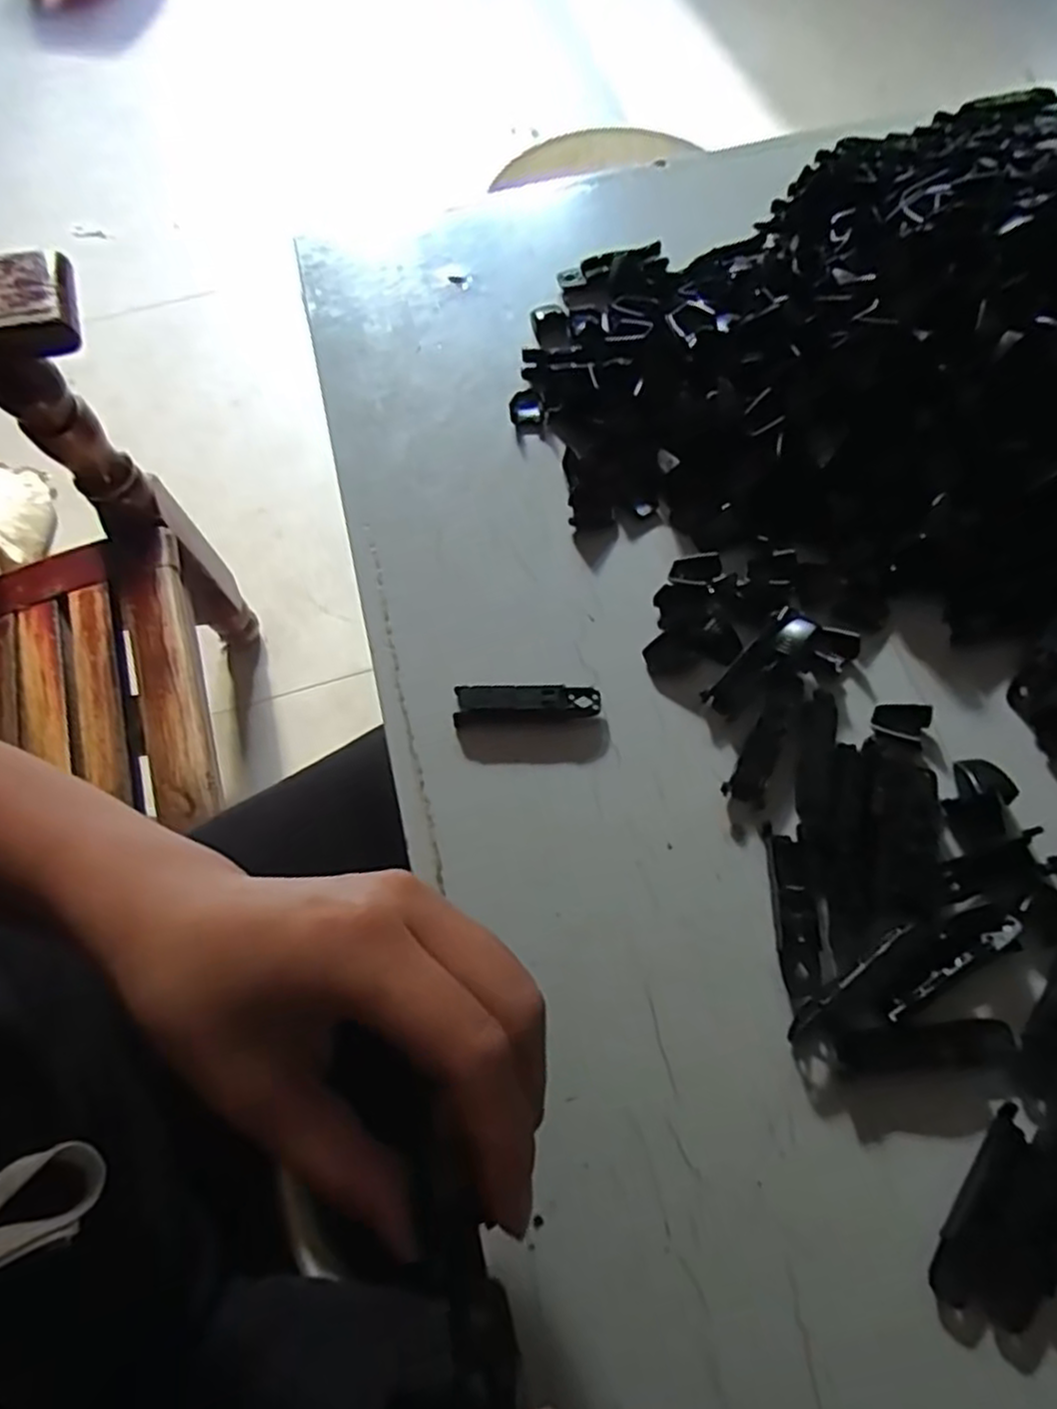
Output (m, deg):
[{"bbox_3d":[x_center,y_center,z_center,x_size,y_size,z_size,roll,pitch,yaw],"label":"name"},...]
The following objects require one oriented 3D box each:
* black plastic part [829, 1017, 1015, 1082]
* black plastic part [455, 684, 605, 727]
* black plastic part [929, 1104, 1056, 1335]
[{"bbox_3d":[0.145,0.126,0.269,0.062,0.005,0.016,-10,67,-1],"label":"black plastic part"},{"bbox_3d":[0.000,0.000,0.328,0.064,0.010,0.016,-1,67,3],"label":"black plastic part"},{"bbox_3d":[0.162,0.173,0.245,0.032,0.009,0.065,36,73,16],"label":"black plastic part"}]

